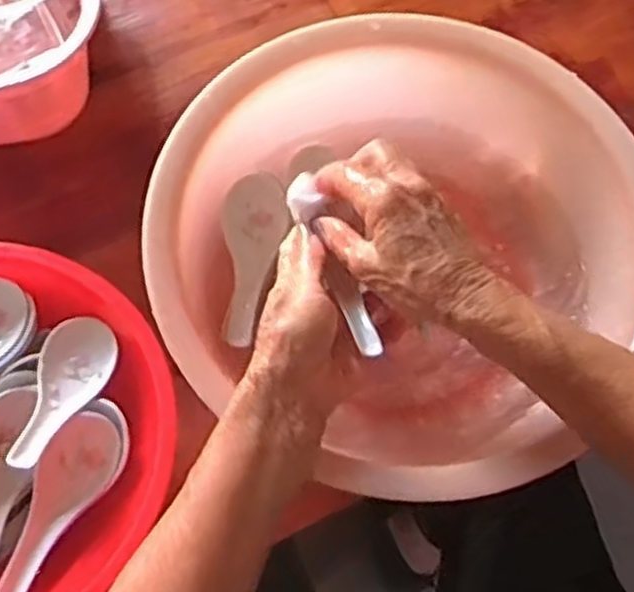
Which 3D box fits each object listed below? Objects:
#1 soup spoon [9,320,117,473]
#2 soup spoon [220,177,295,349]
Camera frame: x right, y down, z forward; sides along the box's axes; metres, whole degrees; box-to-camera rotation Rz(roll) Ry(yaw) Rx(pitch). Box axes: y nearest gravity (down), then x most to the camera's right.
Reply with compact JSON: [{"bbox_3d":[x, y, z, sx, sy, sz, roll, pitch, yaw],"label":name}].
[{"bbox_3d":[-0.157,0.058,0.488,0.047,0.024,0.128,5,34,0],"label":"soup spoon"},{"bbox_3d":[-0.041,-0.024,0.548,0.047,0.025,0.117,-2,67,-3],"label":"soup spoon"}]

